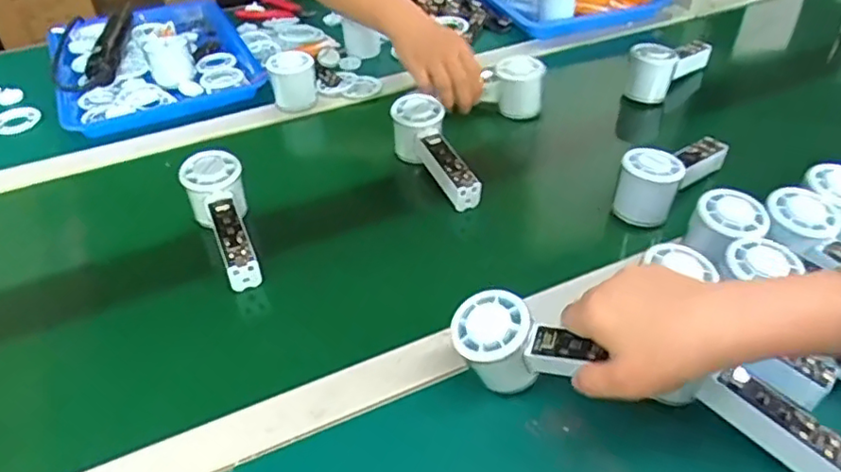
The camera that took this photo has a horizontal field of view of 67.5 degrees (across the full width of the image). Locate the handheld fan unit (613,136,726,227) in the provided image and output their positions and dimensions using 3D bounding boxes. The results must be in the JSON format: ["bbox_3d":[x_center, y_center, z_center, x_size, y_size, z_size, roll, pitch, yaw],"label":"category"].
[{"bbox_3d":[0.257,-0.067,0.648,0.056,0.070,0.154,31,50,32],"label":"handheld fan unit"}]

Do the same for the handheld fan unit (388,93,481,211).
[{"bbox_3d":[0.020,-0.087,0.681,0.052,0.052,0.154,-21,61,-22],"label":"handheld fan unit"}]

